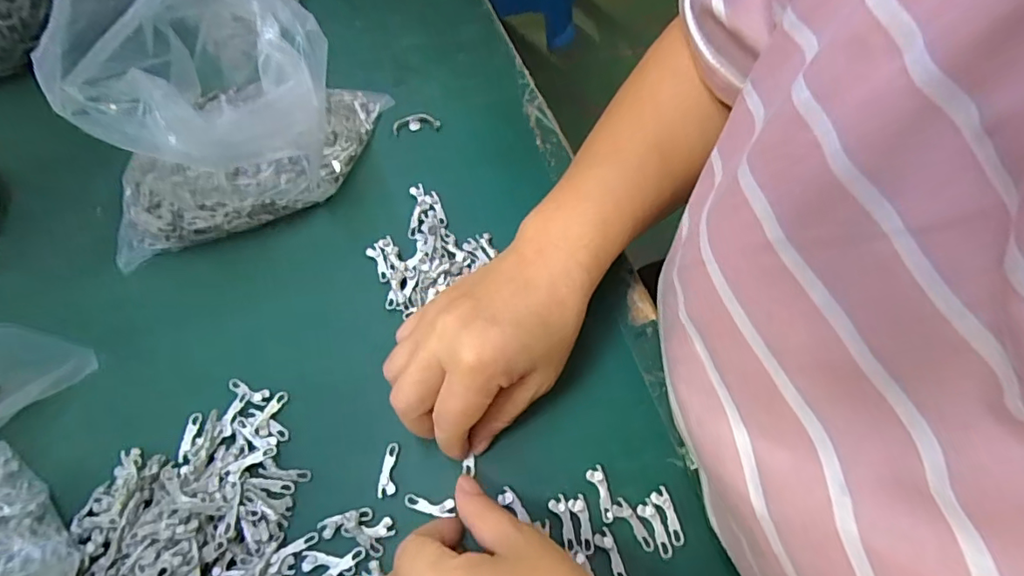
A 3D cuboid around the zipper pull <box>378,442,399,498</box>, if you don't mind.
[{"bbox_3d":[-0.069,0.101,0.292,0.010,0.004,0.028,-3,64,0],"label":"zipper pull"}]

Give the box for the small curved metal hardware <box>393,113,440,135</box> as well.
[{"bbox_3d":[-0.073,-0.126,0.399,0.035,0.004,0.014,-8,65,-3],"label":"small curved metal hardware"}]

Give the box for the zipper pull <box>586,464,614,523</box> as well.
[{"bbox_3d":[0.048,0.111,0.283,0.009,0.004,0.028,-13,65,-5],"label":"zipper pull"}]

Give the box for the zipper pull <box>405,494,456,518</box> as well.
[{"bbox_3d":[-0.045,0.117,0.283,0.027,0.004,0.008,5,65,4],"label":"zipper pull"}]

